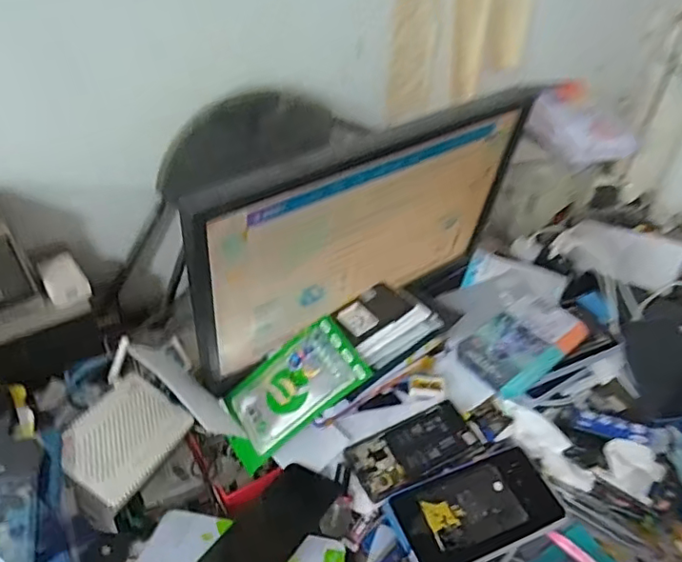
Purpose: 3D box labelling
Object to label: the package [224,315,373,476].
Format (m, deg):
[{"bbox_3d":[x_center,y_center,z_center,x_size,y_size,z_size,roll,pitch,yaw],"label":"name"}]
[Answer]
[{"bbox_3d":[-0.059,0.125,0.649,0.175,0.018,0.093,-40,57,-2],"label":"package"}]

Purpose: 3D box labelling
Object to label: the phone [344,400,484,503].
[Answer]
[{"bbox_3d":[0.090,0.201,0.682,0.158,0.016,0.075,-17,48,-22],"label":"phone"}]

